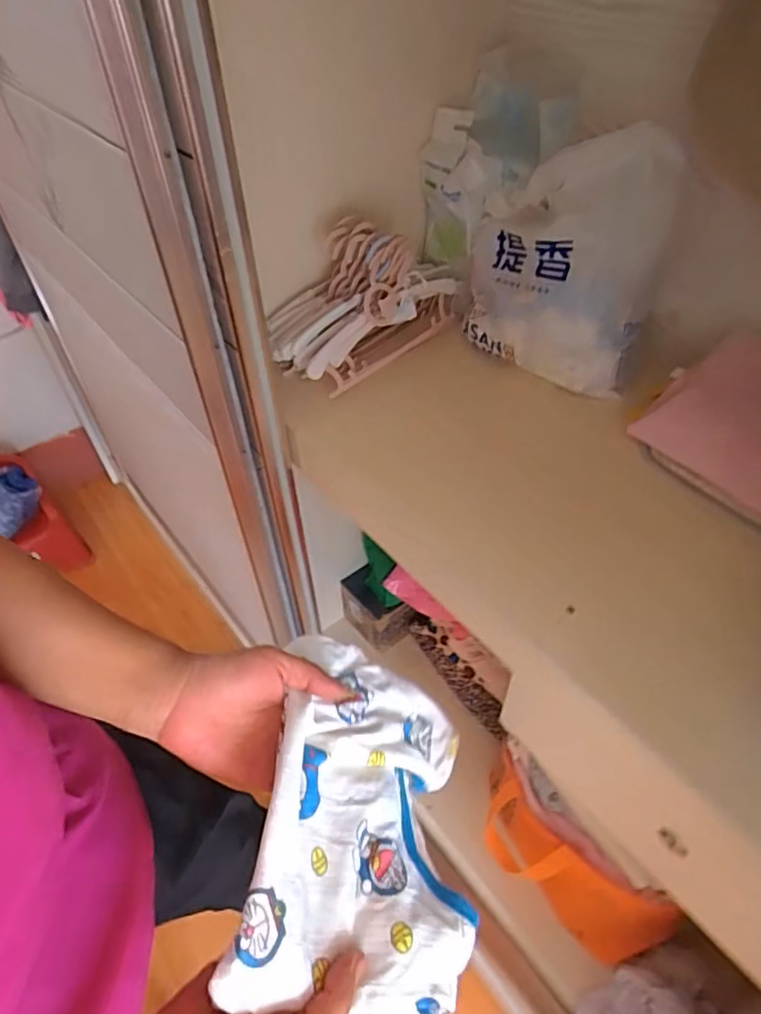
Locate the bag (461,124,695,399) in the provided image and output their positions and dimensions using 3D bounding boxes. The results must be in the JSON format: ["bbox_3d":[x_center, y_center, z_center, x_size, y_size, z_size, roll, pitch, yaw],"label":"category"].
[{"bbox_3d":[0.215,-0.296,0.716,0.242,0.253,0.125,18,50,18],"label":"bag"}]

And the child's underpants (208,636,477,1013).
[{"bbox_3d":[-0.013,0.217,0.413,0.154,0.050,0.224,32,37,-17],"label":"child's underpants"}]

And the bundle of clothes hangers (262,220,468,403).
[{"bbox_3d":[-0.021,-0.293,0.801,0.290,0.165,0.127,-30,53,-23],"label":"bundle of clothes hangers"}]

